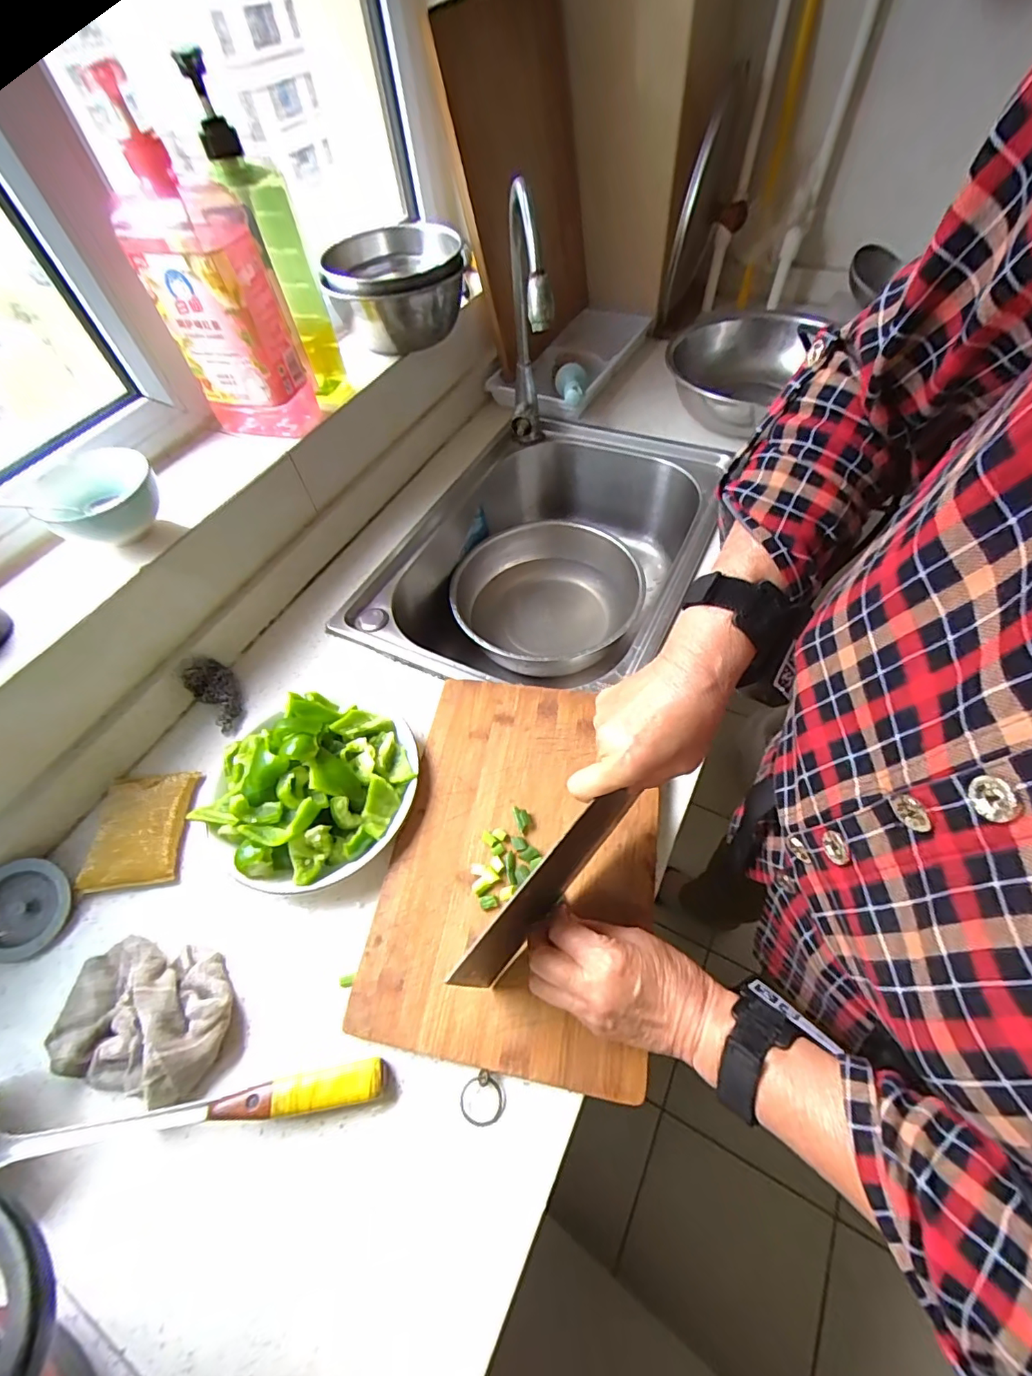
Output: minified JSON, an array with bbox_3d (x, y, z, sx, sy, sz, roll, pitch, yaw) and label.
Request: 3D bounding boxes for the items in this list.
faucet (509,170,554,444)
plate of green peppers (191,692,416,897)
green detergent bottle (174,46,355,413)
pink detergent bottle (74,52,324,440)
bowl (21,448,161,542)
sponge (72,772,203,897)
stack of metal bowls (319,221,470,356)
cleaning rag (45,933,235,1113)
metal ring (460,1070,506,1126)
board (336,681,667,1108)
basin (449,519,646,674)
[{"bbox_3d":[0.014,-0.435,0.667,0.053,0.310,0.182,-4,56,1],"label":"faucet"},{"bbox_3d":[-0.194,0.085,0.466,0.190,0.066,0.173,-2,56,2],"label":"plate of green peppers"},{"bbox_3d":[-0.263,-0.478,0.575,0.073,0.284,0.083,-21,57,-10],"label":"green detergent bottle"},{"bbox_3d":[-0.314,-0.417,0.546,0.109,0.268,0.093,12,58,11],"label":"pink detergent bottle"},{"bbox_3d":[-0.423,-0.195,0.525,0.109,0.048,0.095,-32,60,-17],"label":"bowl"},{"bbox_3d":[-0.365,0.133,0.499,0.087,0.018,0.112,-7,56,-2],"label":"sponge"},{"bbox_3d":[-0.162,-0.564,0.727,0.188,0.103,0.207,-8,56,-2],"label":"stack of metal bowls"},{"bbox_3d":[-0.294,0.253,0.400,0.143,0.036,0.095,7,57,8],"label":"cleaning rag"},{"bbox_3d":[-0.024,0.294,0.365,0.031,0.005,0.031,0,75,1],"label":"metal ring"},{"bbox_3d":[0.005,0.137,0.447,0.222,0.021,0.317,7,56,9],"label":"board"},{"bbox_3d":[0.051,-0.139,0.803,0.277,0.093,0.299,-2,56,2],"label":"basin"}]

